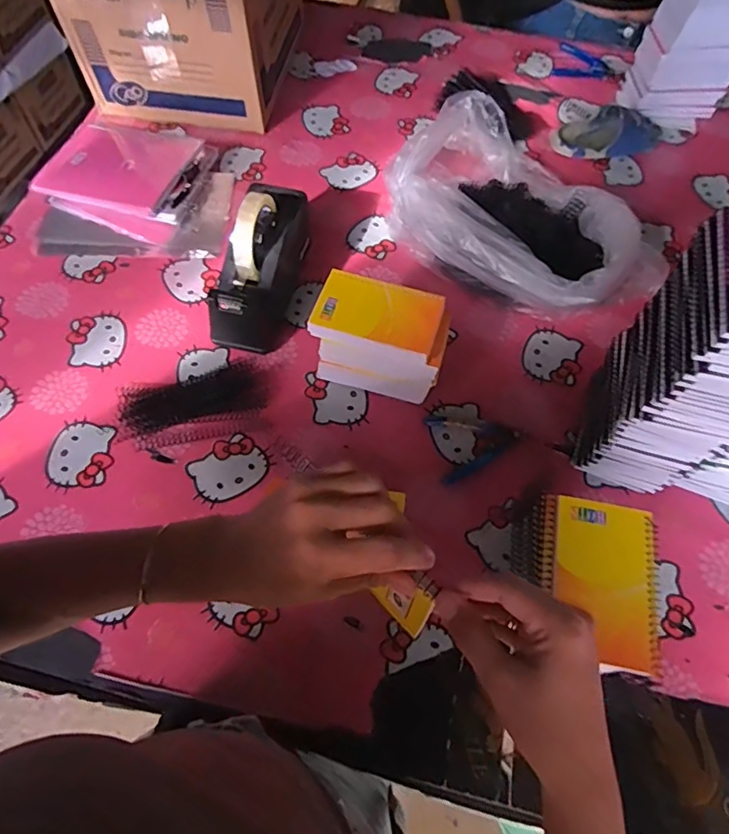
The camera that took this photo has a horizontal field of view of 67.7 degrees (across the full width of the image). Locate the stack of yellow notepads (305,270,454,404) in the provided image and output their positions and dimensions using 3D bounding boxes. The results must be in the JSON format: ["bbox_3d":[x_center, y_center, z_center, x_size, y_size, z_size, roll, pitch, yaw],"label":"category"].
[{"bbox_3d":[0.018,-0.082,0.622,0.141,0.115,0.087,15,63,7],"label":"stack of yellow notepads"}]

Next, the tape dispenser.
[{"bbox_3d":[-0.127,-0.194,0.673,0.070,0.130,0.201,13,61,5],"label":"tape dispenser"}]

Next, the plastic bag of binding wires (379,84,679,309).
[{"bbox_3d":[0.201,-0.278,0.732,0.249,0.111,0.346,-35,68,-19],"label":"plastic bag of binding wires"}]

